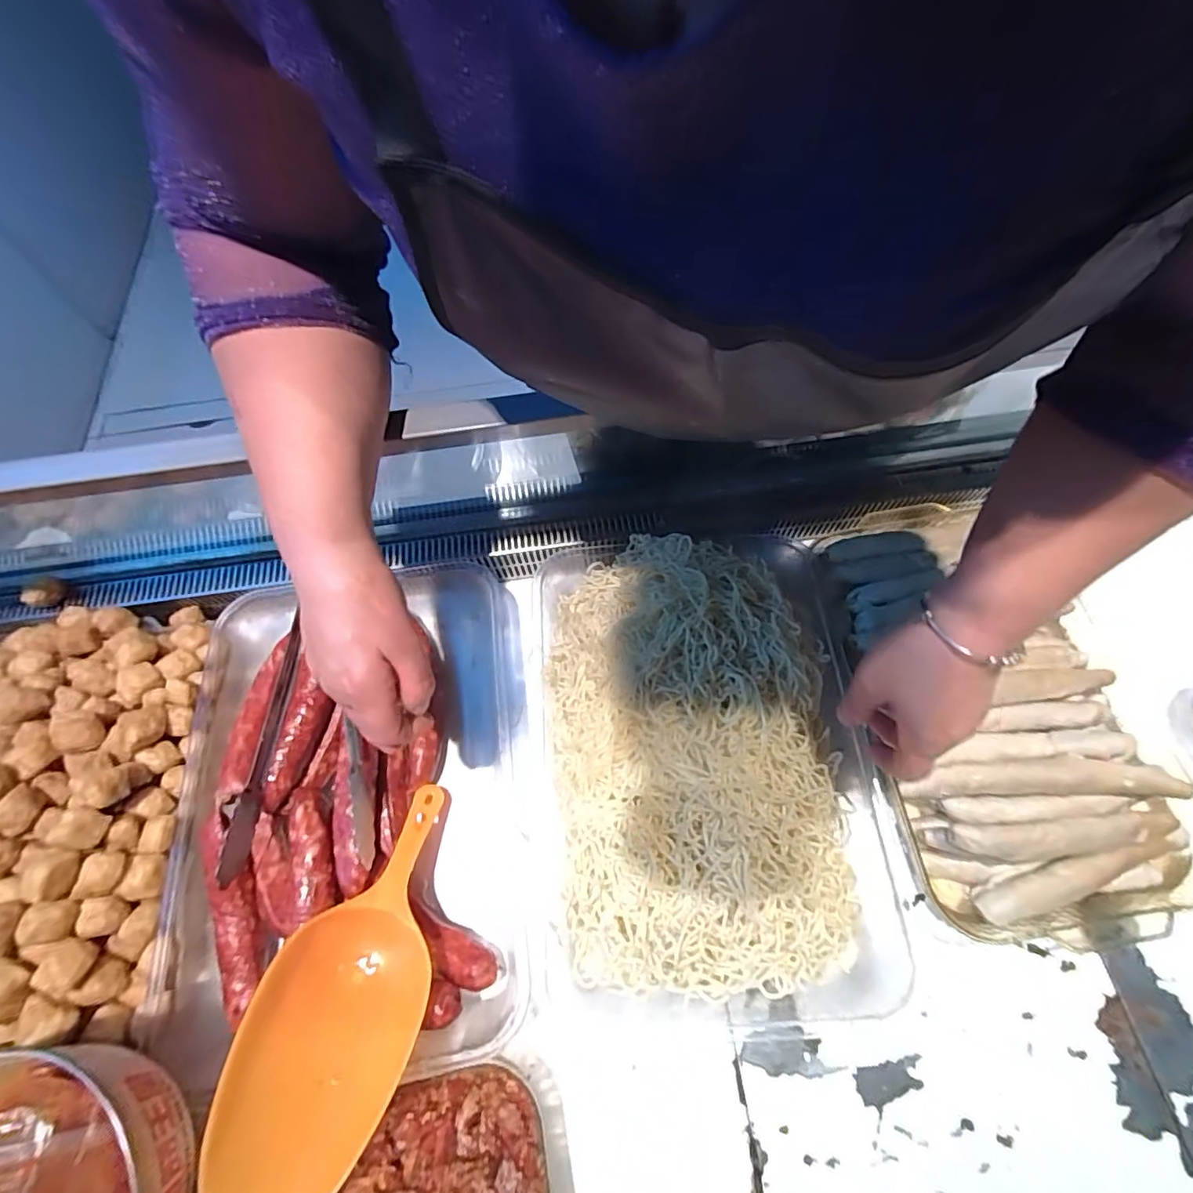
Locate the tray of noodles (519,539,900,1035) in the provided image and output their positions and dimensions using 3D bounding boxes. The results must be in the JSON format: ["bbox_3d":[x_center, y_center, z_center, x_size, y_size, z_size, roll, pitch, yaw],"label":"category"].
[{"bbox_3d":[0.089,0.130,0.474,0.273,0.091,0.419,-4,66,2],"label":"tray of noodles"}]

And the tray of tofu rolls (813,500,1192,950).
[{"bbox_3d":[0.355,0.093,0.502,0.231,0.060,0.393,-12,68,-4],"label":"tray of tofu rolls"}]

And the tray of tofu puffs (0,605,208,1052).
[{"bbox_3d":[-0.490,0.179,0.466,0.269,0.077,0.372,-18,66,-4],"label":"tray of tofu puffs"}]

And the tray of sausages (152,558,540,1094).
[{"bbox_3d":[-0.228,0.178,0.511,0.289,0.082,0.422,-7,66,1],"label":"tray of sausages"}]

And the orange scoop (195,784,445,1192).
[{"bbox_3d":[-0.181,0.284,0.426,0.112,0.063,0.283,8,42,5],"label":"orange scoop"}]

